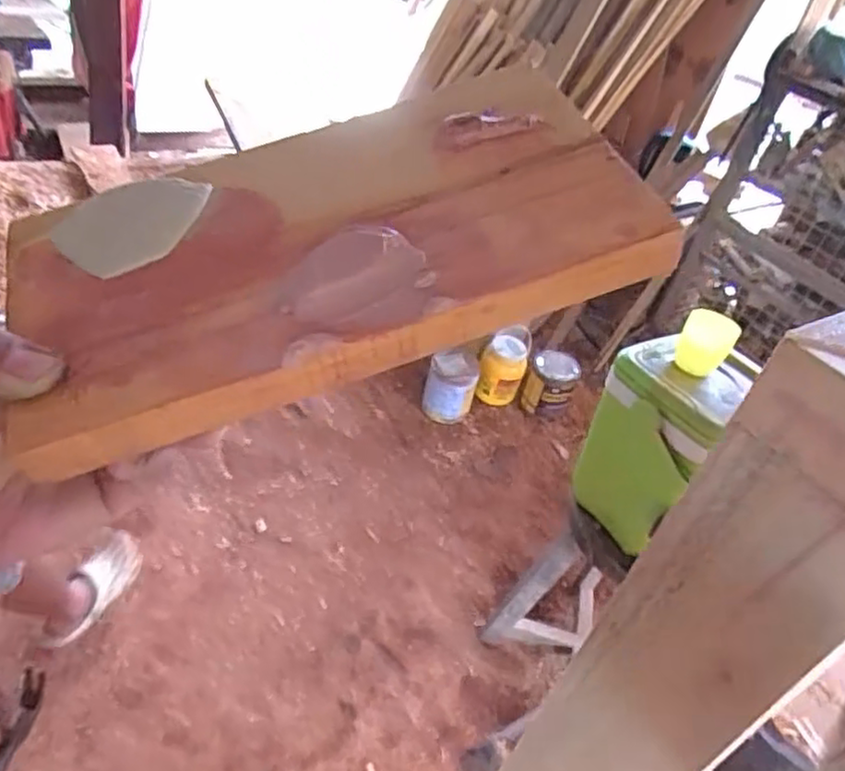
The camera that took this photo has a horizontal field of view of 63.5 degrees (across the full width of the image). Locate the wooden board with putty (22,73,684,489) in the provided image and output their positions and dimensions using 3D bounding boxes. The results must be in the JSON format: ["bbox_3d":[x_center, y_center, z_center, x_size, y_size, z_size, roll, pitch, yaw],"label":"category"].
[{"bbox_3d":[-0.046,-0.065,0.304,0.259,0.023,0.150,-21,54,-5],"label":"wooden board with putty"}]

